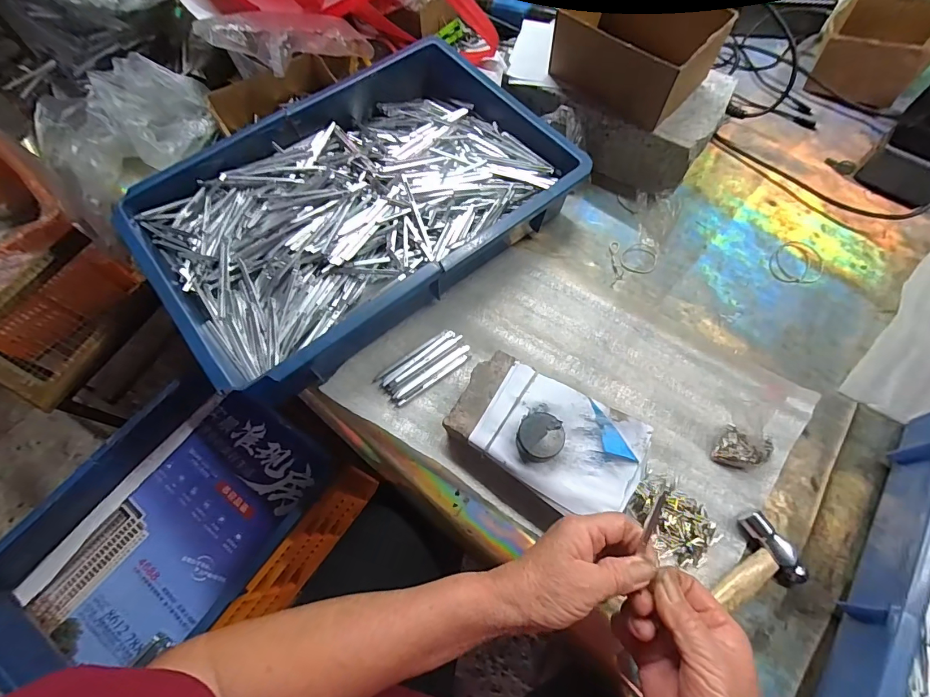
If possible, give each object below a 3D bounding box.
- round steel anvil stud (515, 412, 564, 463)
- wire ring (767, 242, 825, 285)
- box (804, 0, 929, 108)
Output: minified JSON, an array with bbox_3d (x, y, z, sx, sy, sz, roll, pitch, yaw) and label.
[{"bbox_3d":[0.063,0.075,0.363,0.037,0.021,0.037,0,65,1],"label":"round steel anvil stud"},{"bbox_3d":[0.385,-0.100,0.498,0.063,0.005,0.058,0,65,1],"label":"wire ring"},{"bbox_3d":[0.563,-0.408,0.580,0.140,0.064,0.144,26,68,12],"label":"box"}]

